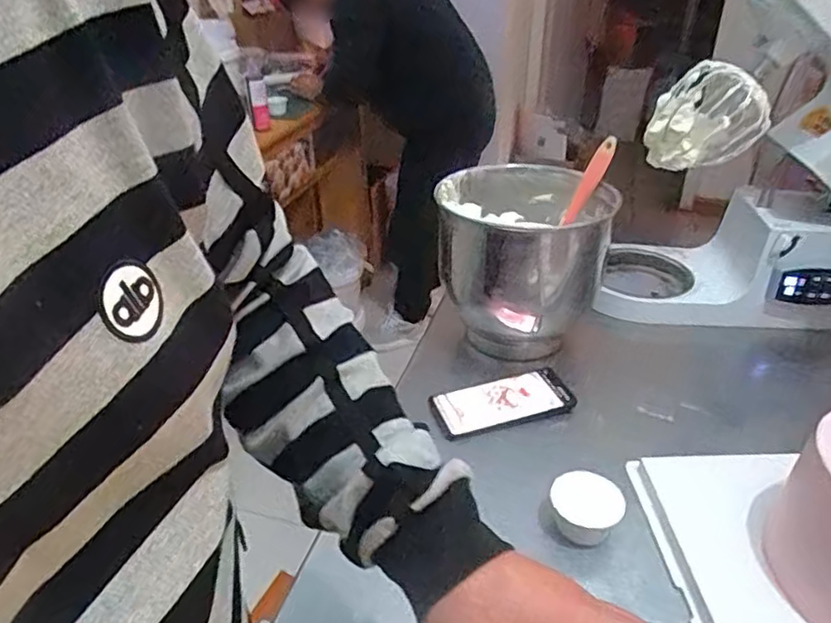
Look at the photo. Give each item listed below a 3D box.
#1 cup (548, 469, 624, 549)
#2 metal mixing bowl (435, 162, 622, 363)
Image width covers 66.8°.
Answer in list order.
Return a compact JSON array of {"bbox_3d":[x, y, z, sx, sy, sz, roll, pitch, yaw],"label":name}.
[{"bbox_3d":[0.159,0.193,0.604,0.071,0.042,0.066,-1,33,0],"label":"cup"},{"bbox_3d":[0.138,-0.055,0.842,0.203,0.231,0.218,-1,33,0],"label":"metal mixing bowl"}]

